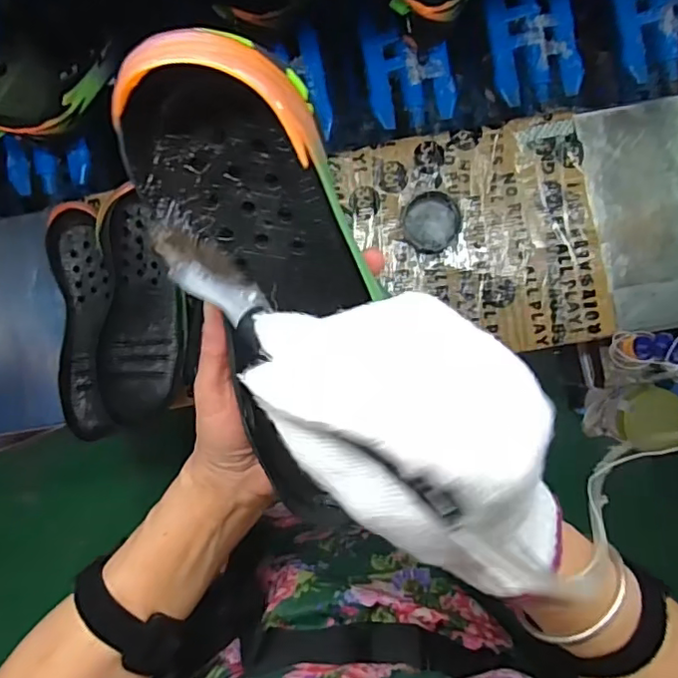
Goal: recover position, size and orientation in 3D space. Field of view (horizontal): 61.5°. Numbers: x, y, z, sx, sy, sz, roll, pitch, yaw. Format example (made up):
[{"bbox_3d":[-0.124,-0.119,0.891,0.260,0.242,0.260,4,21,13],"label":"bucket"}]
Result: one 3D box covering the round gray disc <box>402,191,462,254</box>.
[{"bbox_3d":[0.098,-0.123,0.601,0.058,0.013,0.063,0,93,1],"label":"round gray disc"}]

